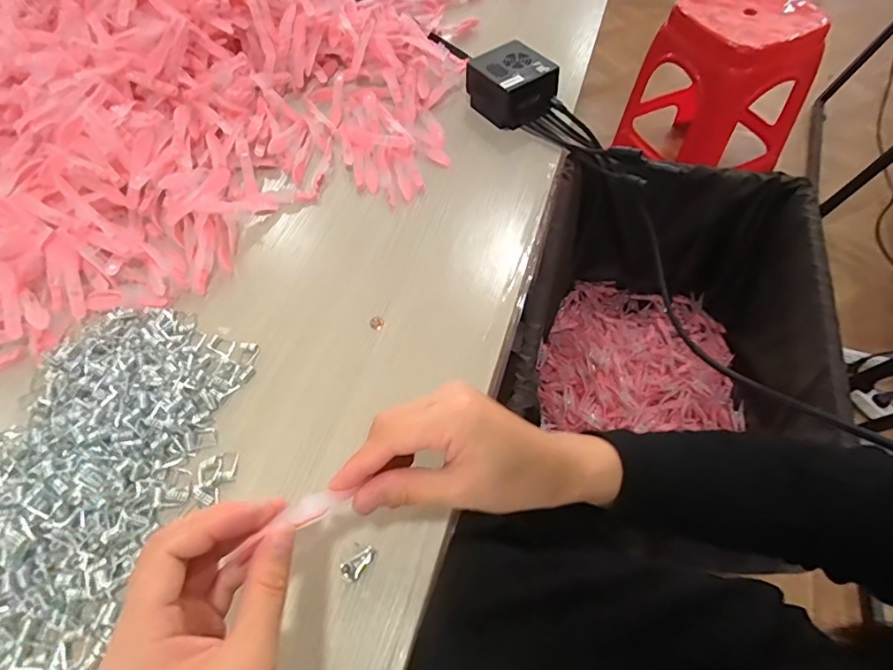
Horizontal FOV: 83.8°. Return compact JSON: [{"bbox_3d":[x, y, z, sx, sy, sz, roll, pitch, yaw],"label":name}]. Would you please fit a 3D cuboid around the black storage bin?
[{"bbox_3d":[0.418,-0.013,1.022,0.497,0.351,0.575,8,58,9],"label":"black storage bin"}]

